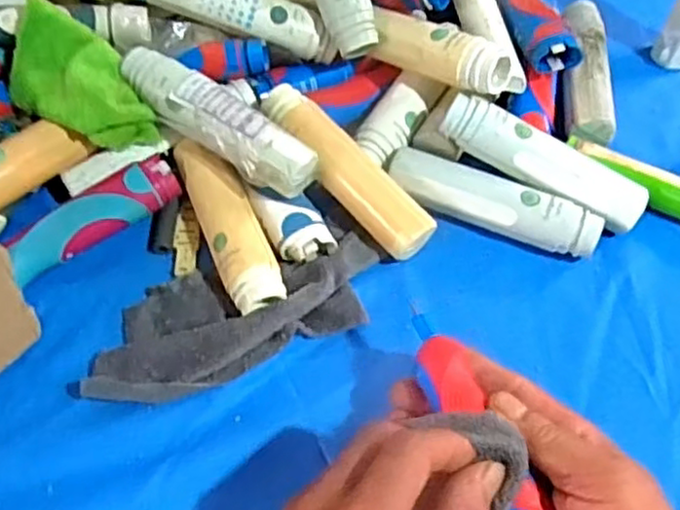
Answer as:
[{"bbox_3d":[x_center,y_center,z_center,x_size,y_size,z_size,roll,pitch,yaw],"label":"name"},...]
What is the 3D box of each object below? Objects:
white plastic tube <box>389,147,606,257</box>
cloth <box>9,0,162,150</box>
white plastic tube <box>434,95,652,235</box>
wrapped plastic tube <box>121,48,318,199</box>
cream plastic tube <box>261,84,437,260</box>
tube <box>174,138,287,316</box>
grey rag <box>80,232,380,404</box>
[{"bbox_3d":[0.099,-0.031,0.461,0.138,0.033,0.034,19,58,11],"label":"white plastic tube"},{"bbox_3d":[-0.168,-0.111,0.451,0.099,0.059,0.060,30,60,19],"label":"cloth"},{"bbox_3d":[0.133,-0.060,0.457,0.140,0.026,0.027,28,59,0],"label":"white plastic tube"},{"bbox_3d":[-0.077,-0.090,0.451,0.140,0.036,0.046,35,62,22],"label":"wrapped plastic tube"},{"bbox_3d":[0.002,-0.059,0.454,0.031,0.025,0.143,-37,78,-23],"label":"cream plastic tube"},{"bbox_3d":[-0.071,-0.021,0.449,0.035,0.030,0.133,-20,58,-14],"label":"tube"},{"bbox_3d":[-0.059,0.035,0.421,0.179,0.018,0.075,-16,57,-11],"label":"grey rag"}]

